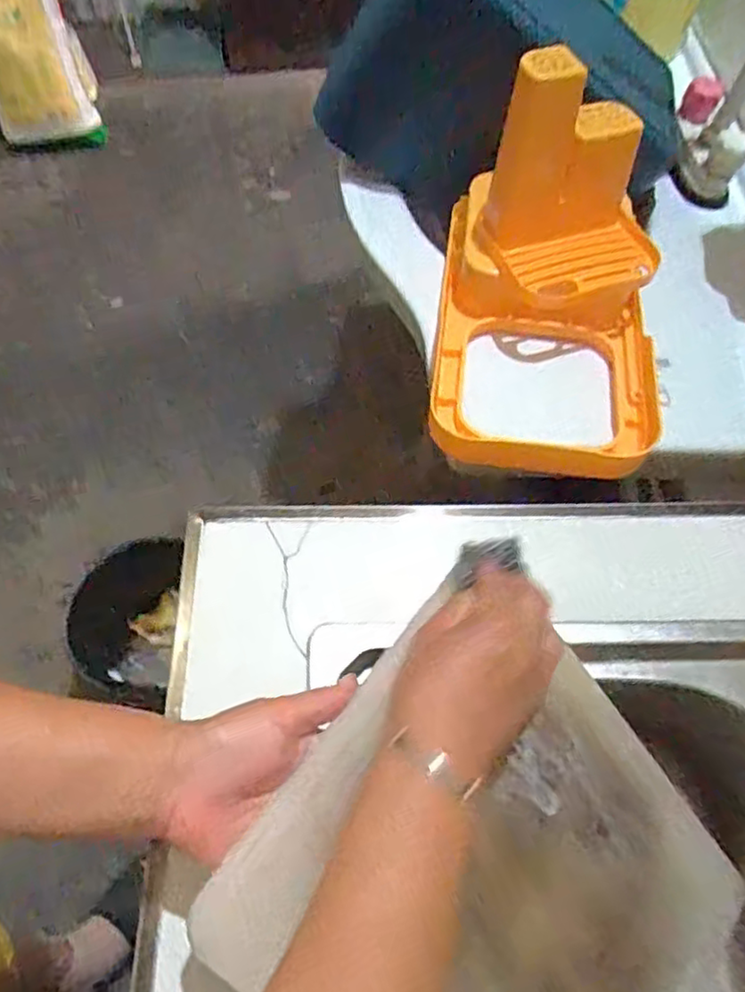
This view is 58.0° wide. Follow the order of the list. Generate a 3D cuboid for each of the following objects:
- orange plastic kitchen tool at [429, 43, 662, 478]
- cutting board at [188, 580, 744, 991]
[{"bbox_3d":[0.164,-0.190,0.555,0.196,0.187,0.276,7,62,2],"label":"orange plastic kitchen tool"},{"bbox_3d":[0.107,0.262,0.433,0.391,0.020,0.271,51,61,-16],"label":"cutting board"}]

